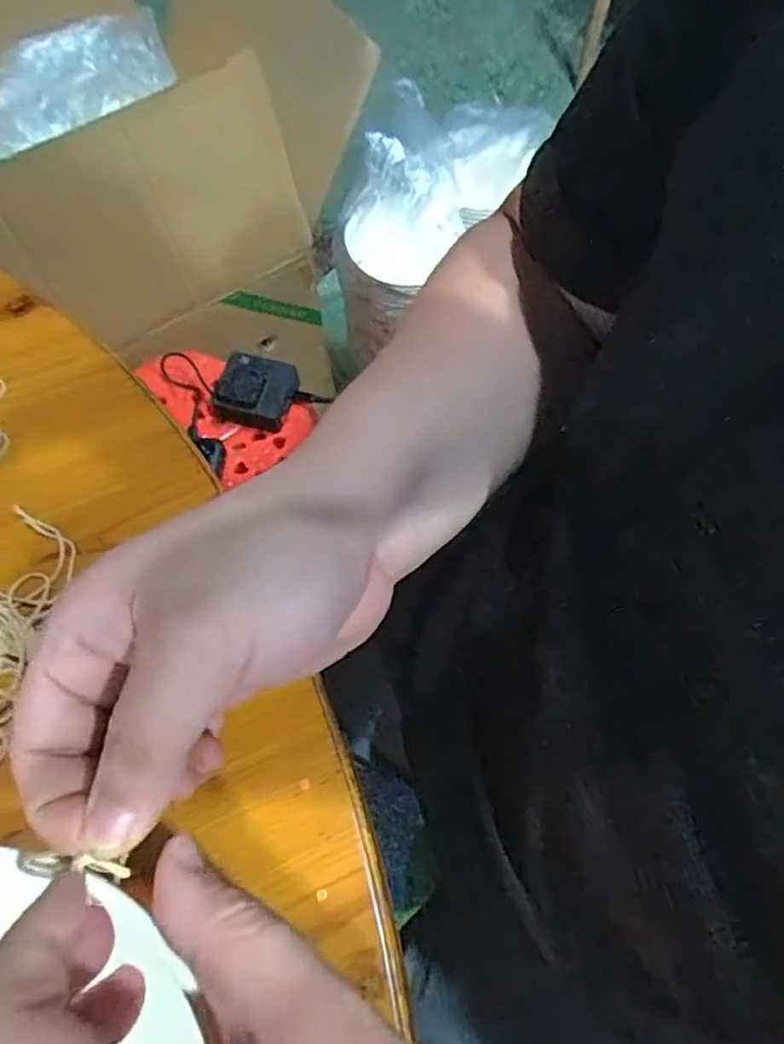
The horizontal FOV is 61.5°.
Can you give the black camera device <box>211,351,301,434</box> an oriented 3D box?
[{"bbox_3d":[-0.147,-0.141,0.714,0.084,0.047,0.071,9,67,5],"label":"black camera device"}]

